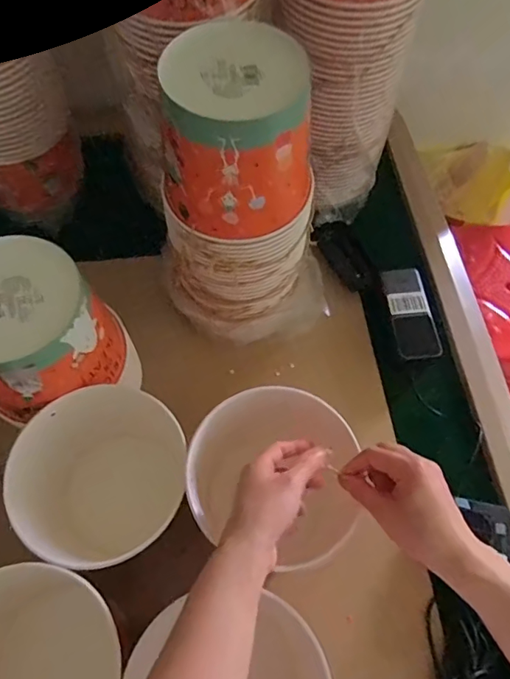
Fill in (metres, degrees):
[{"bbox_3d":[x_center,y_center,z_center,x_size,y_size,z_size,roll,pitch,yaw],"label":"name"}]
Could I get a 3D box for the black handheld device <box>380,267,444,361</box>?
[{"bbox_3d":[0.200,-0.033,0.638,0.052,0.013,0.119,-10,75,-5],"label":"black handheld device"}]

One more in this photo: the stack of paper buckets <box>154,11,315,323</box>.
[{"bbox_3d":[-0.009,-0.150,0.541,0.144,0.285,0.152,6,64,1],"label":"stack of paper buckets"}]

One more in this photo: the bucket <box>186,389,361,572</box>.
[{"bbox_3d":[0.020,0.149,0.508,0.160,0.148,0.162,1,64,-2],"label":"bucket"}]

